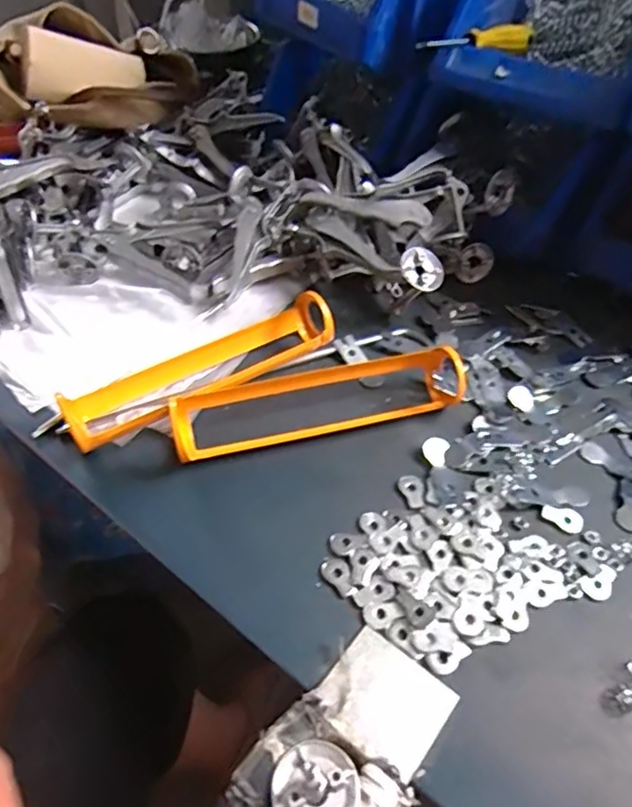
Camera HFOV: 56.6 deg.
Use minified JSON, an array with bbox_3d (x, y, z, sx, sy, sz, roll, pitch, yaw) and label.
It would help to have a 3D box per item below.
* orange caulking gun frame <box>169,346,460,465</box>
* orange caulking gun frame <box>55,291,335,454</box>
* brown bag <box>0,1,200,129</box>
[{"bbox_3d":[0.002,-0.008,0.507,0.252,0.045,0.066,-12,50,-12],"label":"orange caulking gun frame"},{"bbox_3d":[-0.099,-0.029,0.529,0.254,0.037,0.064,-28,55,-23],"label":"orange caulking gun frame"},{"bbox_3d":[-0.298,-0.443,0.773,0.254,0.109,0.147,-30,56,-25],"label":"brown bag"}]

